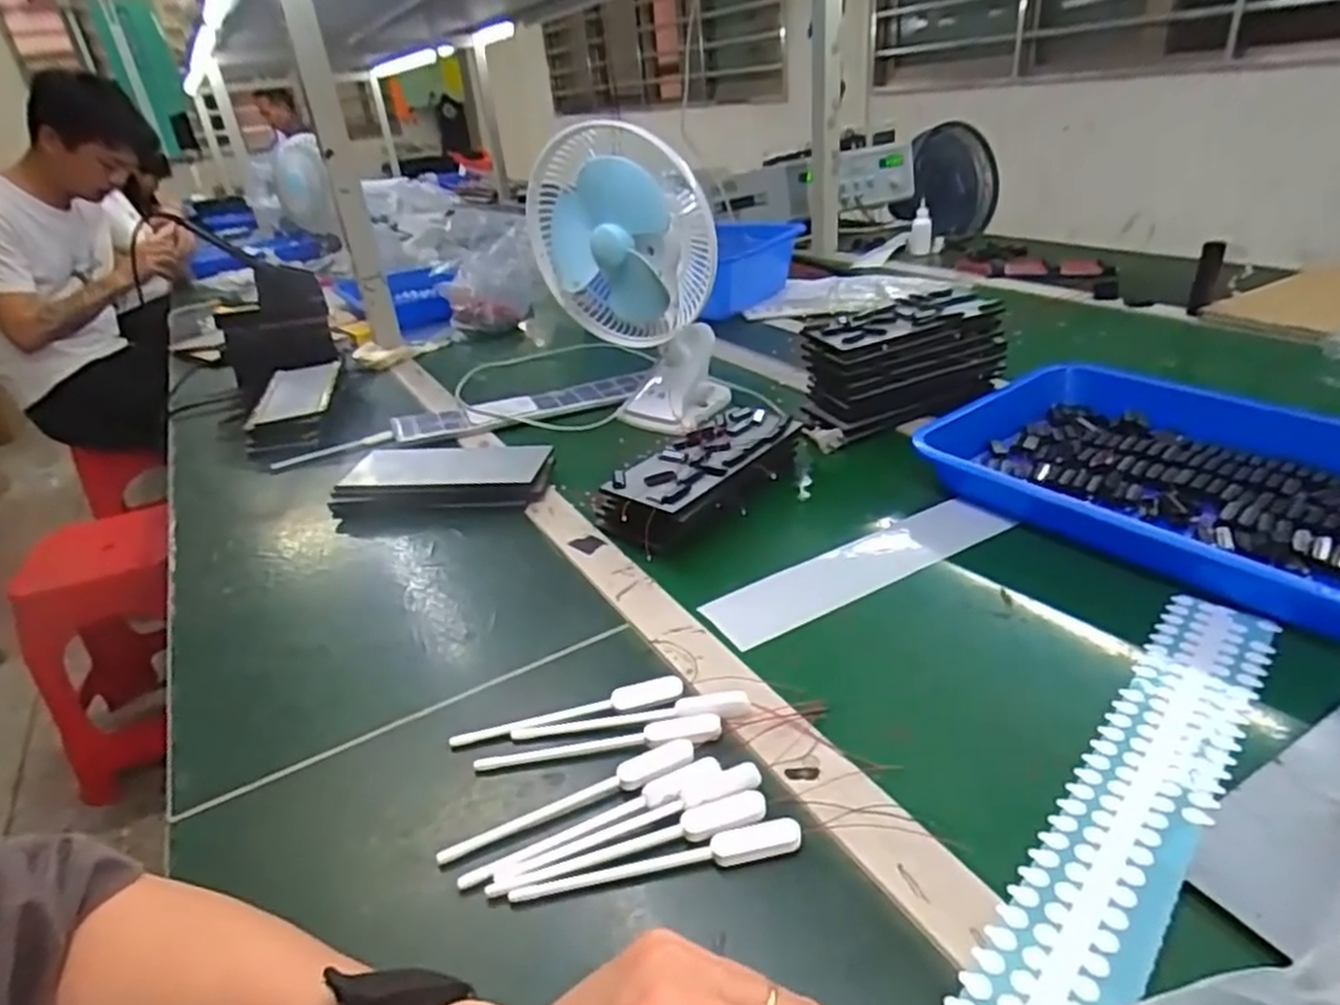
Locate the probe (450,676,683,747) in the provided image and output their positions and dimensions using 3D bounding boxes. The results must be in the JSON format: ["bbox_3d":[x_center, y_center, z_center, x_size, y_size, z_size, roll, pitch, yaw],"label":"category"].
[{"bbox_3d":[-0.064,0.131,0.474,0.144,0.009,0.019,-9,29,-5],"label":"probe"}]

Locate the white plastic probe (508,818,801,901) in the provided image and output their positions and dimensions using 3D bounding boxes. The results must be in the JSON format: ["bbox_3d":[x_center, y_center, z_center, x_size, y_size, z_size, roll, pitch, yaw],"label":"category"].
[{"bbox_3d":[-0.007,0.179,0.378,0.144,0.012,0.014,-8,29,-2],"label":"white plastic probe"}]

